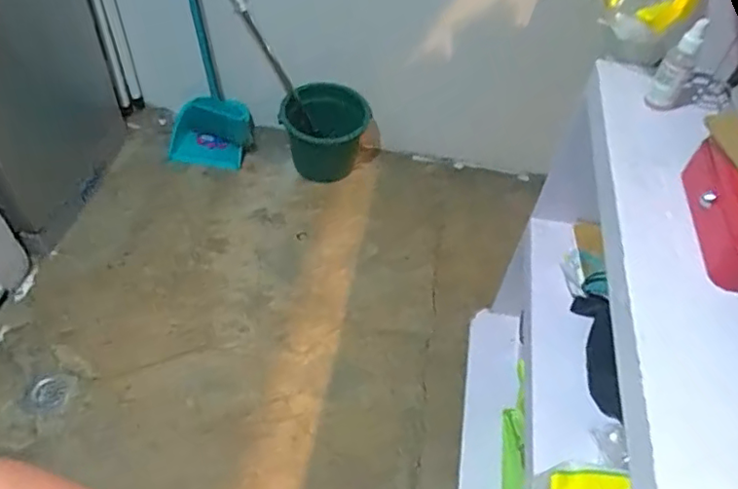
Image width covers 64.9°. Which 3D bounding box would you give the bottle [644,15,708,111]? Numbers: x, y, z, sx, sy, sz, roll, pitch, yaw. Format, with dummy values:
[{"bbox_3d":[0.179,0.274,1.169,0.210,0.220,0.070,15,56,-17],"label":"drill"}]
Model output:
[{"bbox_3d":[0.439,-0.257,0.831,0.039,0.122,0.032,-12,53,-15],"label":"bottle"}]

